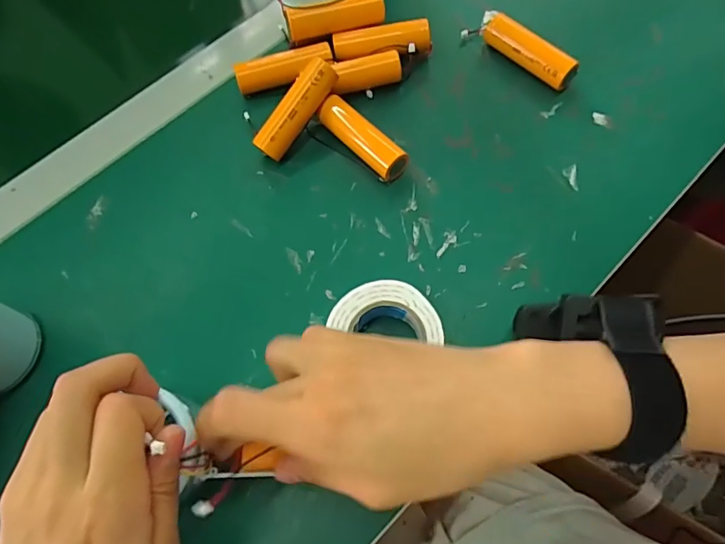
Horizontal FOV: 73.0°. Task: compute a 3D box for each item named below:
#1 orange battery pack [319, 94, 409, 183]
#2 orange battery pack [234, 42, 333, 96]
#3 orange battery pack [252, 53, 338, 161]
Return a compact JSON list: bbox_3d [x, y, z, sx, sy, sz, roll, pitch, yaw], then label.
[{"bbox_3d":[0.000,-0.091,0.334,0.020,0.019,0.072,-40,70,-14],"label":"orange battery pack"},{"bbox_3d":[-0.058,-0.153,0.364,0.072,0.021,0.019,-19,66,-6],"label":"orange battery pack"},{"bbox_3d":[-0.045,-0.109,0.327,0.016,0.022,0.071,39,95,18],"label":"orange battery pack"}]

